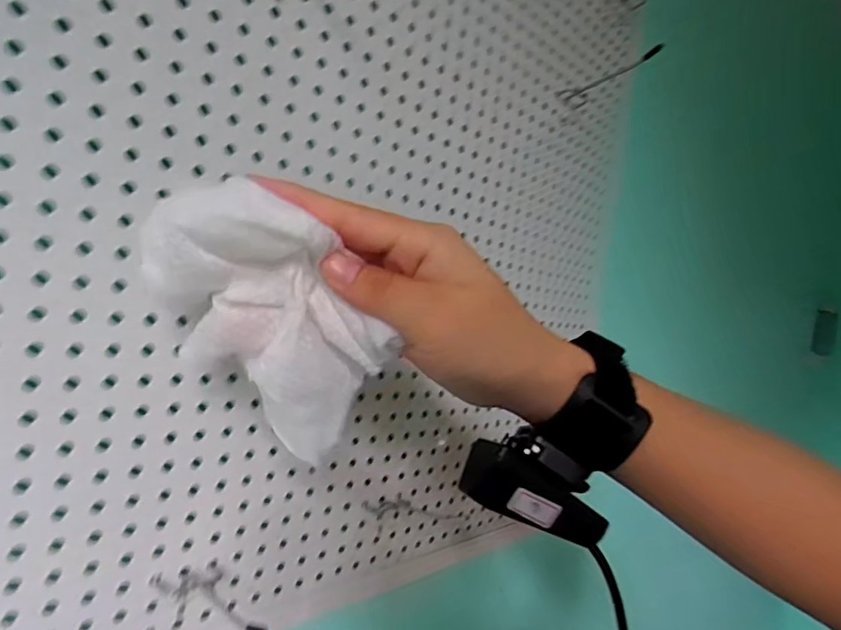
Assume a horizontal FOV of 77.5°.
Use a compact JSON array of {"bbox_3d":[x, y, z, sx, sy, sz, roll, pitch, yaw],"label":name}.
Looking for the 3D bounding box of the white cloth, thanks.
[{"bbox_3d":[-0.062,0.006,0.217,0.097,0.102,0.038,7,3,-21],"label":"white cloth"}]

